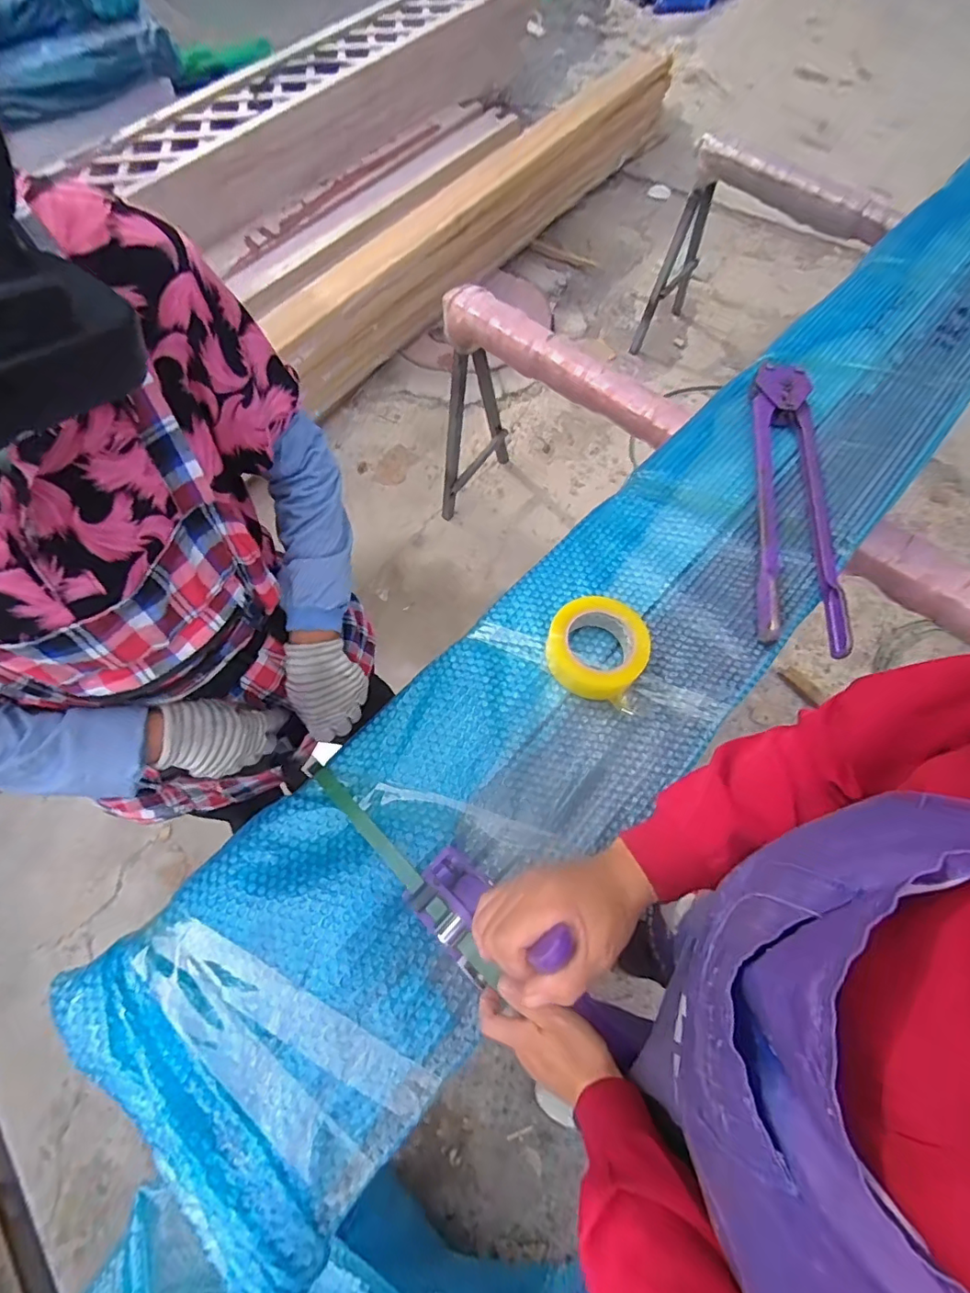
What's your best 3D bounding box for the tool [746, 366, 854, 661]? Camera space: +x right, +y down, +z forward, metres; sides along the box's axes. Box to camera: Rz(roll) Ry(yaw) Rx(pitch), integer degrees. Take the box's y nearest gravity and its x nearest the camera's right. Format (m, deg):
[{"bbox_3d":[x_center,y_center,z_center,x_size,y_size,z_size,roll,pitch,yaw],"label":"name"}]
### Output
[{"bbox_3d":[0.467,-0.238,0.806,0.124,0.042,0.537,8,63,5],"label":"tool"}]

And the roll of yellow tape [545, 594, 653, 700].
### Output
[{"bbox_3d":[0.139,-0.003,0.652,0.118,0.037,0.122,0,63,0],"label":"roll of yellow tape"}]

